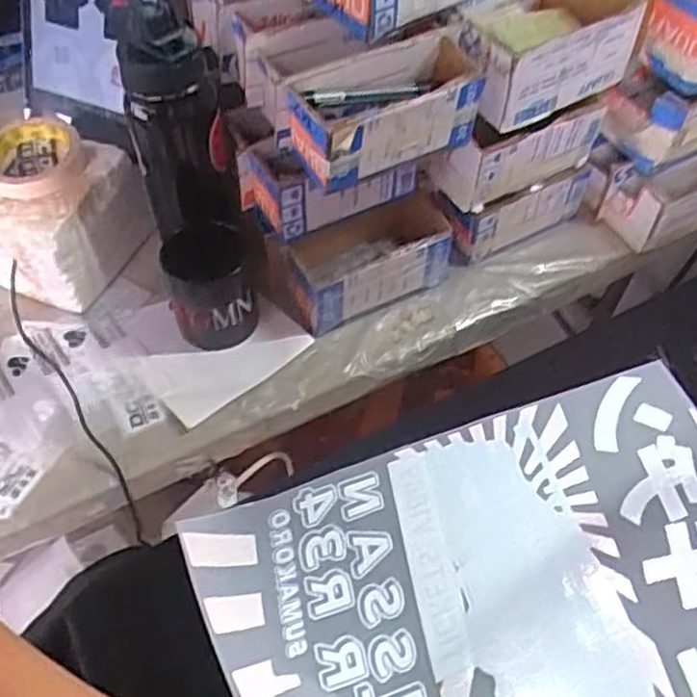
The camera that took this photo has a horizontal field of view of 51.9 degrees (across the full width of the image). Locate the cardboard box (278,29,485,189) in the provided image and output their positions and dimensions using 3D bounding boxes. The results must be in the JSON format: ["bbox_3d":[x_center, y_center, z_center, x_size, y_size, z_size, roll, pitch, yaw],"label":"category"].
[{"bbox_3d":[0.033,-0.201,0.607,0.168,0.070,0.077,-27,59,-19],"label":"cardboard box"}]

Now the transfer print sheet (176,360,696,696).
[{"bbox_3d":[0.120,0.154,0.389,0.353,0.081,0.296,-17,57,-13],"label":"transfer print sheet"}]

